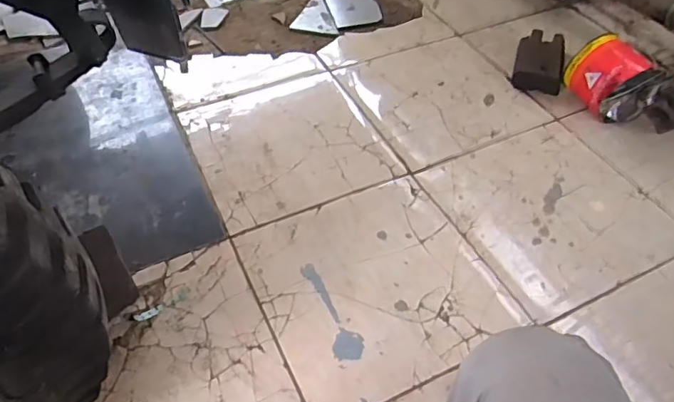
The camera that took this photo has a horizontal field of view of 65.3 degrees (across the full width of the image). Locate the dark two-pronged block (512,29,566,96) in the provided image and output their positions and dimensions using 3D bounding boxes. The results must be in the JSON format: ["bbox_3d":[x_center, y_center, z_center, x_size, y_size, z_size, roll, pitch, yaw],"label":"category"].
[{"bbox_3d":[0.528,-0.363,1.371,0.118,0.063,0.198,14,49,11],"label":"dark two-pronged block"}]

